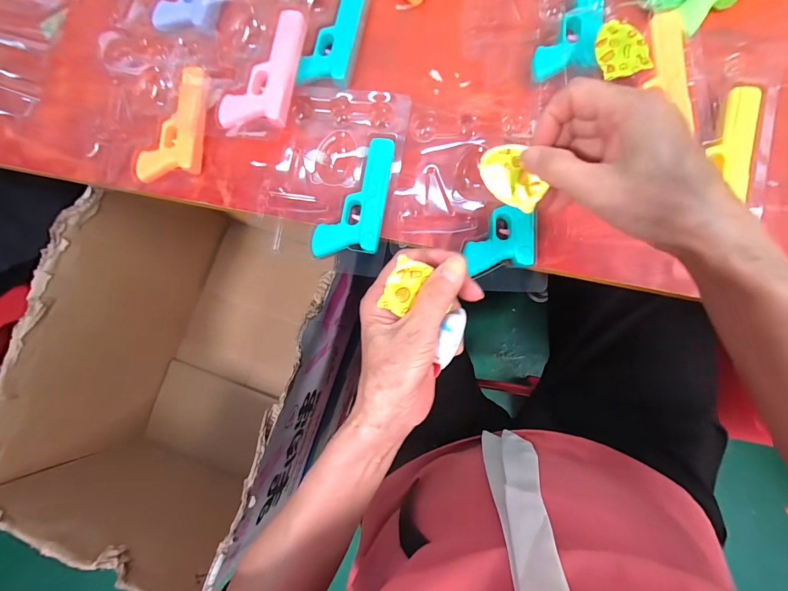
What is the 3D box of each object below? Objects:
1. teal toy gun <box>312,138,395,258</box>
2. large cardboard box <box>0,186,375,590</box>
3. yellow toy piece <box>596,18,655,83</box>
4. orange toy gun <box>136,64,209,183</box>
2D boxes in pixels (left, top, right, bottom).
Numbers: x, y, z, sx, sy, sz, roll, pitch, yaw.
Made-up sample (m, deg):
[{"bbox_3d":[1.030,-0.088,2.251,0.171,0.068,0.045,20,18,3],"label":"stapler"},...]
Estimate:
[{"bbox_3d":[-0.036,-0.091,0.330,0.060,0.013,0.115,9,84,6],"label":"teal toy gun"},{"bbox_3d":[-0.320,0.121,0.632,0.397,0.348,0.475,18,85,7],"label":"large cardboard box"},{"bbox_3d":[0.188,-0.205,0.293,0.038,0.004,0.050,-16,82,3],"label":"yellow toy piece"},{"bbox_3d":[-0.216,-0.170,0.354,0.053,0.015,0.115,8,84,6],"label":"orange toy gun"}]

